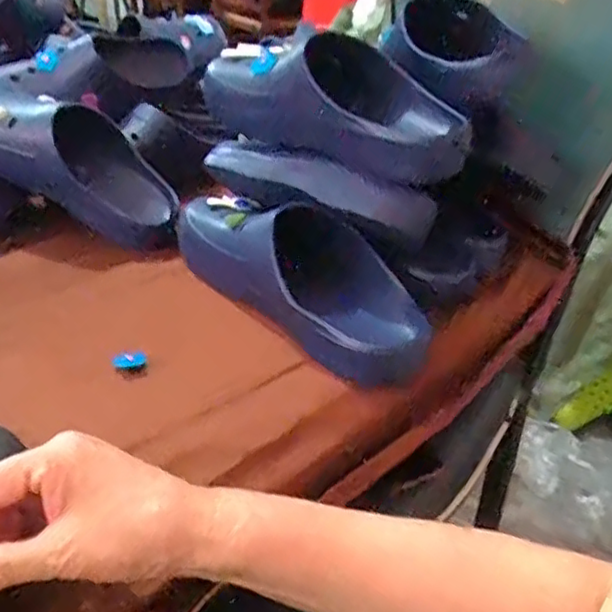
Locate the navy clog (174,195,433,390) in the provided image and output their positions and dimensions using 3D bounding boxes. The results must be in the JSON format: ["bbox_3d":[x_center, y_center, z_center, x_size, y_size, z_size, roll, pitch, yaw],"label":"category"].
[{"bbox_3d":[-0.012,-0.043,0.596,0.282,0.092,0.107,31,42,34],"label":"navy clog"}]

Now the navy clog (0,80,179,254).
[{"bbox_3d":[-0.257,-0.166,0.686,0.281,0.088,0.097,31,34,-8],"label":"navy clog"}]

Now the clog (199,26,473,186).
[{"bbox_3d":[0.026,-0.195,0.604,0.119,0.077,0.254,-26,44,-38],"label":"clog"}]

